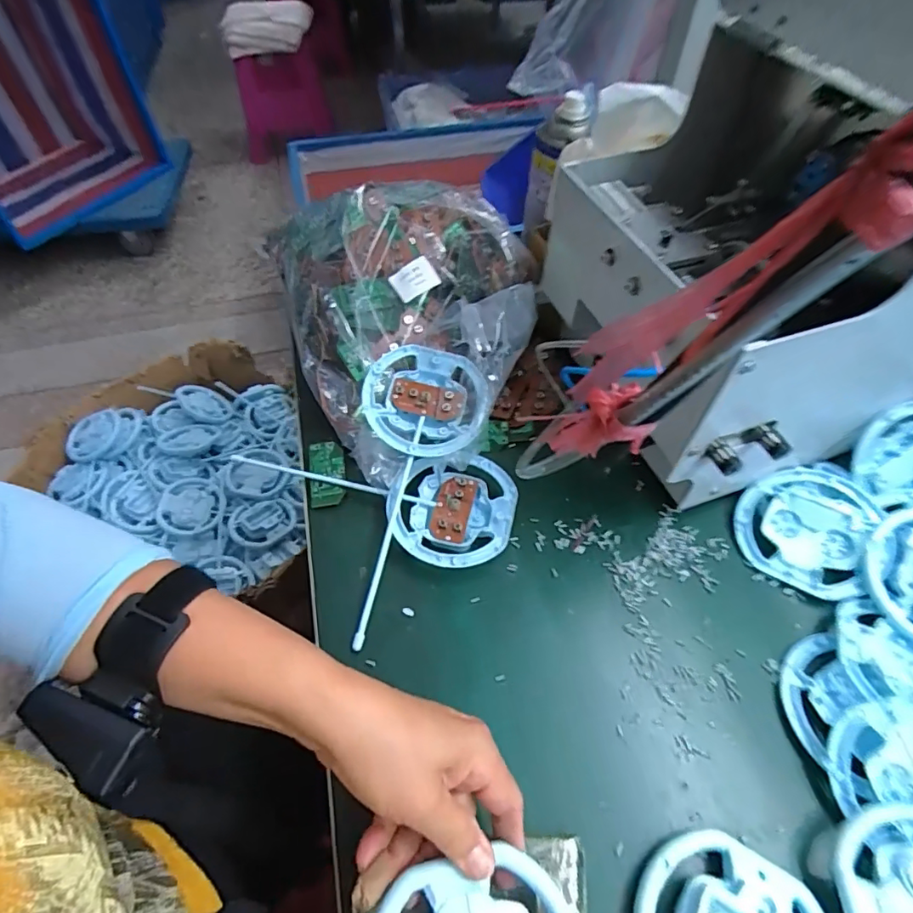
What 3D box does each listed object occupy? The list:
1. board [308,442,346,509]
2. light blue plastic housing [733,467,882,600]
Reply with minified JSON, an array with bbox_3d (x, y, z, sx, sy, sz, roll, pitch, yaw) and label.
[{"bbox_3d":[-0.112,0.015,0.464,0.030,0.005,0.059,-7,67,-6],"label":"board"},{"bbox_3d":[0.285,0.057,0.432,0.101,0.016,0.102,22,73,24],"label":"light blue plastic housing"}]

